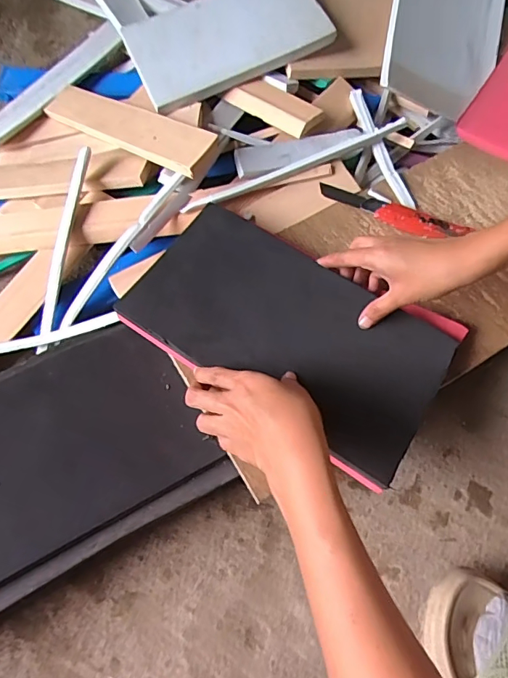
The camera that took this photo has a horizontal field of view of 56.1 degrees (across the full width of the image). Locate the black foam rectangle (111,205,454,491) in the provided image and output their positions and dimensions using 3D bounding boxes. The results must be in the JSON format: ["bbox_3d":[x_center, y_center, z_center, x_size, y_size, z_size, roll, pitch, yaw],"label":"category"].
[{"bbox_3d":[0.031,-0.012,0.444,0.288,0.024,0.155,31,69,7],"label":"black foam rectangle"}]

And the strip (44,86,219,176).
[{"bbox_3d":[-0.149,-0.249,0.555,0.269,0.012,0.052,32,82,29],"label":"strip"}]

